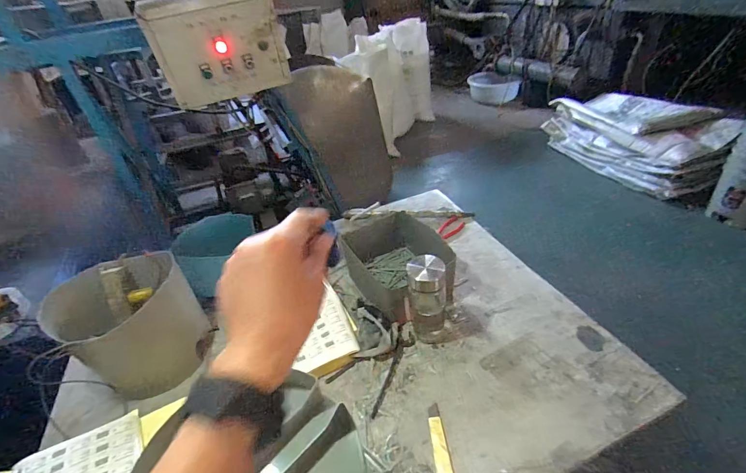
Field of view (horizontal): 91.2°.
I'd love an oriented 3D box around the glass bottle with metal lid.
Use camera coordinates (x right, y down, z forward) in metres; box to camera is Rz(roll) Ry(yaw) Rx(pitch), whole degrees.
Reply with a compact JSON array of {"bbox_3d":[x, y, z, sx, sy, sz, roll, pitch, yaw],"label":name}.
[{"bbox_3d":[0.105,0.116,0.699,0.075,0.184,0.066,-2,37,8],"label":"glass bottle with metal lid"}]

